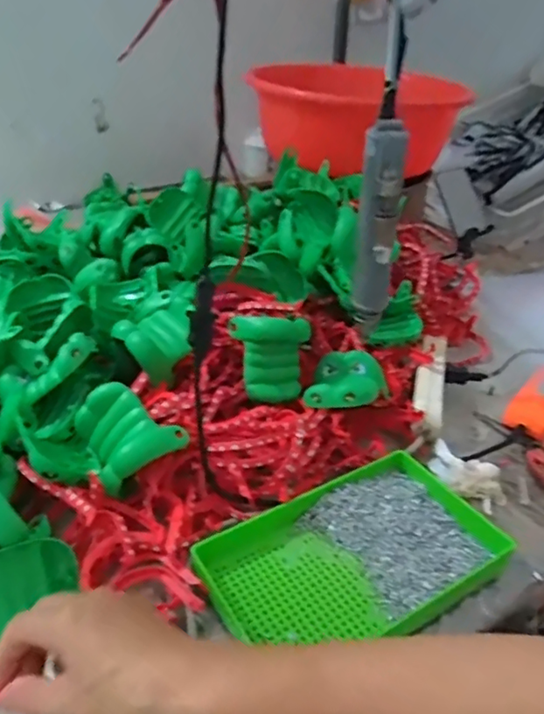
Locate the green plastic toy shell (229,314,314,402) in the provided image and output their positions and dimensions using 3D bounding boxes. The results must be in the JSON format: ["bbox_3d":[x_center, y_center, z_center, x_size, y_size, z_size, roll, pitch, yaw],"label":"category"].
[{"bbox_3d":[-0.002,0.002,0.691,0.089,0.096,0.047,0,3,-1],"label":"green plastic toy shell"}]

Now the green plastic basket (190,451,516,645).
[{"bbox_3d":[0.072,0.179,0.537,0.250,0.037,0.156,-17,37,-26],"label":"green plastic basket"}]

